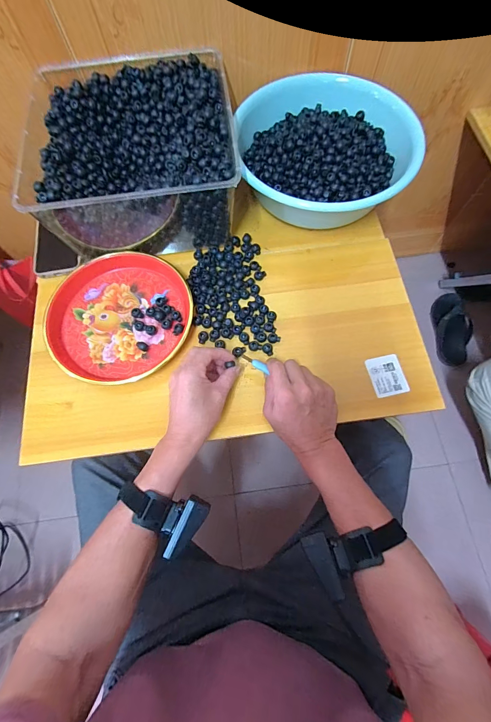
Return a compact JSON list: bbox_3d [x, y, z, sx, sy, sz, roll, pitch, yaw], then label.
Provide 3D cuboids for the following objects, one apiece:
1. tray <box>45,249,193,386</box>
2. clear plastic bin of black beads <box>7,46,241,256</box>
[{"bbox_3d":[-0.199,-0.074,0.511,0.215,0.026,0.222,-35,73,-10],"label":"tray"},{"bbox_3d":[-0.165,-0.320,0.516,0.279,0.134,0.271,-7,70,-1],"label":"clear plastic bin of black beads"}]

